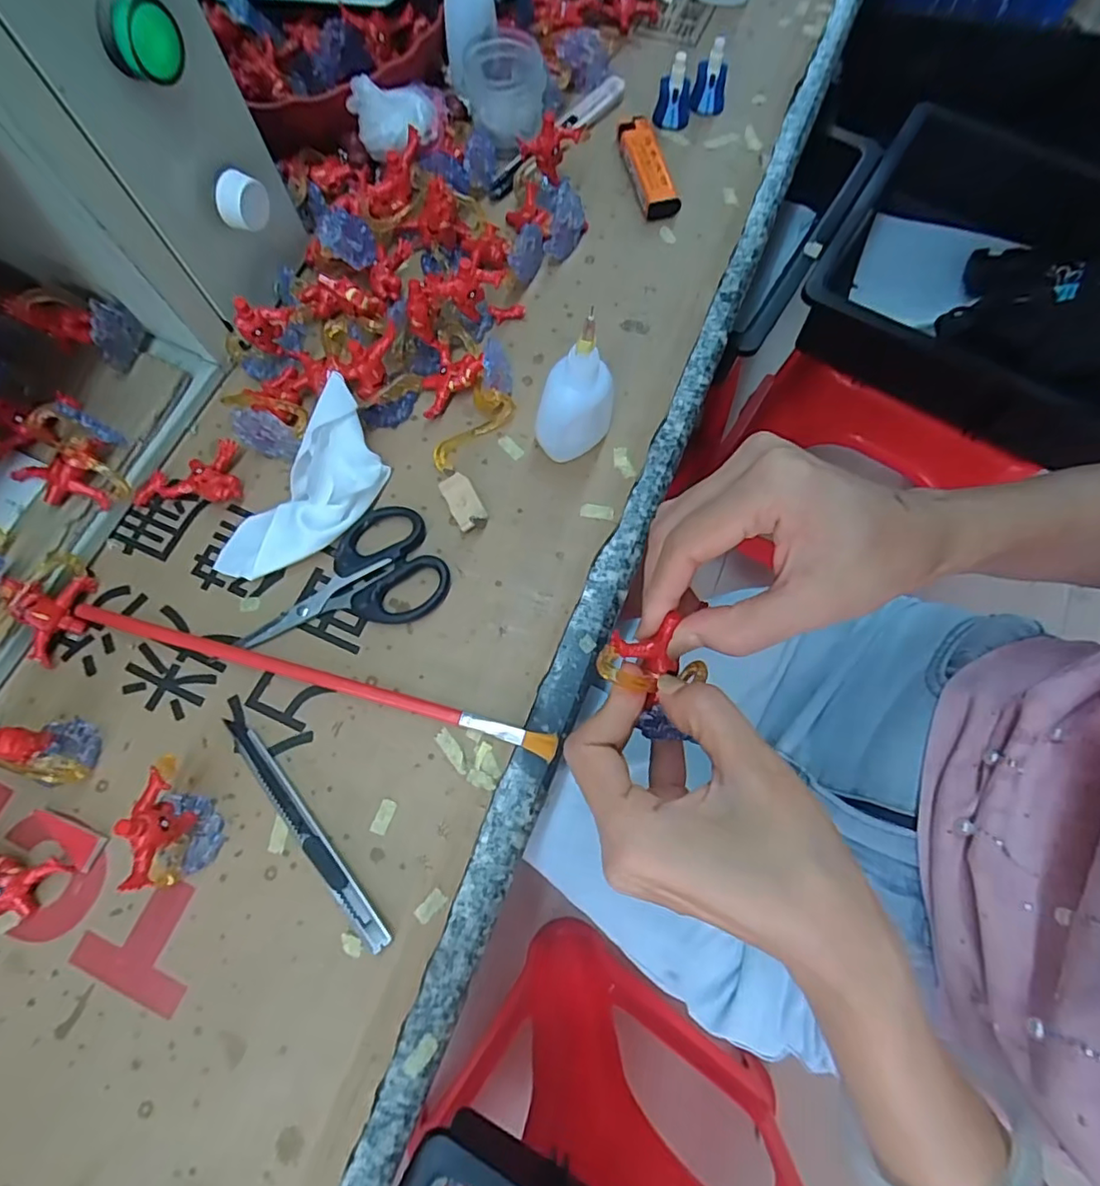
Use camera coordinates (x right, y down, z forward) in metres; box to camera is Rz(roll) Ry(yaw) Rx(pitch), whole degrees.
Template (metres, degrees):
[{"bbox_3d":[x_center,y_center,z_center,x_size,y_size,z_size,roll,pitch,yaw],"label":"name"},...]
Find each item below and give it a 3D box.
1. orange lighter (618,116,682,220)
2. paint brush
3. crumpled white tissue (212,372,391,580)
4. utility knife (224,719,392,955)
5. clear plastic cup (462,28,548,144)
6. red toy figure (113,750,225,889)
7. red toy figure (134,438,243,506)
[{"bbox_3d":[0.066,-0.281,0.386,0.022,0.018,0.078,-12,75,-5],"label":"orange lighter"},{"bbox_3d":[-0.123,0.043,0.297,0.259,0.010,0.010,15,74,3],"label":"paint brush"},{"bbox_3d":[-0.130,-0.053,0.319,0.051,0.028,0.118,35,91,8],"label":"crumpled white tissue"},{"bbox_3d":[-0.118,0.111,0.277,0.013,0.010,0.130,-41,79,-12],"label":"utility knife"},{"bbox_3d":[-0.029,-0.335,0.390,0.053,0.036,0.058,-1,74,-2],"label":"clear plastic cup"},{"bbox_3d":[-0.172,0.102,0.262,0.026,0.048,0.054,-8,74,-4],"label":"red toy figure"},{"bbox_3d":[-0.206,-0.070,0.335,0.060,0.016,0.040,4,74,0],"label":"red toy figure"}]

